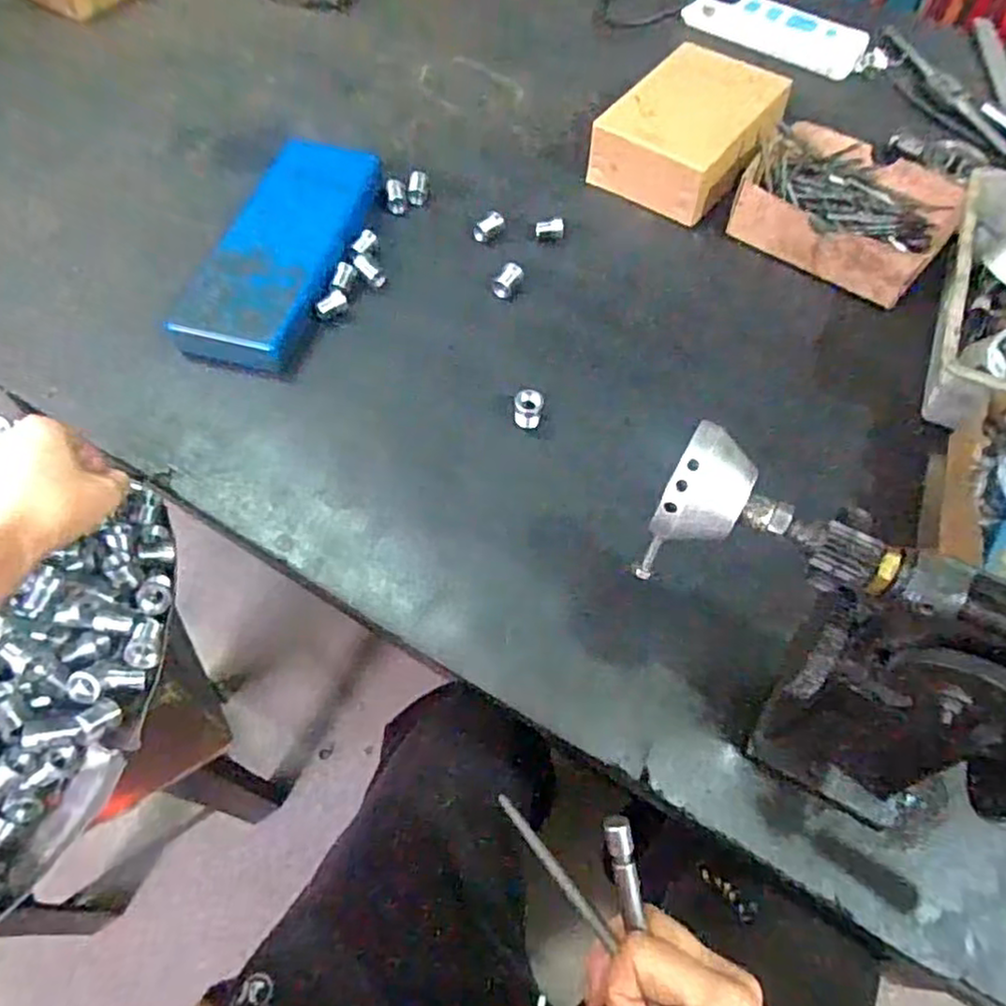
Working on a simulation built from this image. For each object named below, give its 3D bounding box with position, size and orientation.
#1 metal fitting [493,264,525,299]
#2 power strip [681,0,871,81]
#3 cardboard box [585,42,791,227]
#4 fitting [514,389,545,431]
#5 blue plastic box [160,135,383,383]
[{"bbox_3d":[0.004,-0.185,0.574,0.017,0.017,0.027,28,62,14],"label":"metal fitting"},{"bbox_3d":[0.302,-0.532,0.772,0.206,0.037,0.045,28,62,14],"label":"power strip"},{"bbox_3d":[0.173,-0.341,0.642,0.128,0.073,0.161,38,65,18],"label":"cardboard box"},{"bbox_3d":[0.018,-0.067,0.501,0.020,0.027,0.017,6,59,1],"label":"fitting"},{"bbox_3d":[-0.179,-0.213,0.572,0.097,0.028,0.258,10,59,4],"label":"blue plastic box"}]

